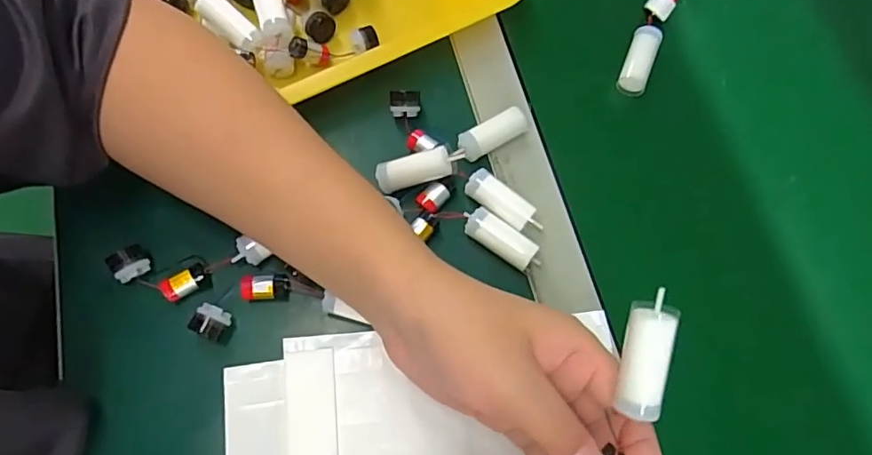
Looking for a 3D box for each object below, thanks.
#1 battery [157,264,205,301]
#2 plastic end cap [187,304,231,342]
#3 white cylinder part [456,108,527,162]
[{"bbox_3d":[-0.159,0.036,0.340,0.031,0.014,0.012,-25,78,-7],"label":"battery"},{"bbox_3d":[-0.136,0.059,0.331,0.019,0.018,0.020,31,78,7],"label":"plastic end cap"},{"bbox_3d":[0.041,-0.066,0.384,0.051,0.017,0.018,-30,78,-8],"label":"white cylinder part"}]

